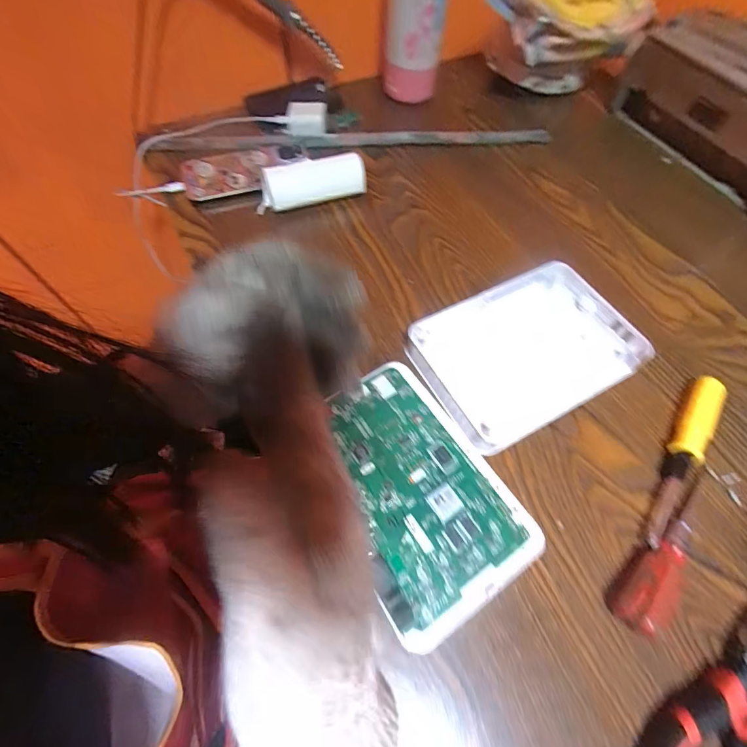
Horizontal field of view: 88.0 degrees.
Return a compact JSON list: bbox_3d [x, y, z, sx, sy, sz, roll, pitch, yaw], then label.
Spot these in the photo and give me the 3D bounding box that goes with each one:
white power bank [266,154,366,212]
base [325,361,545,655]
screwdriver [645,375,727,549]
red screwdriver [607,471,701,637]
[{"bbox_3d":[-0.064,-0.213,0.431,0.109,0.043,0.026,-10,62,-5],"label":"white power bank"},{"bbox_3d":[0.026,0.082,0.284,0.111,0.020,0.175,-31,66,-15],"label":"base"},{"bbox_3d":[0.236,0.064,0.295,0.024,0.020,0.150,29,66,15],"label":"screwdriver"},{"bbox_3d":[0.203,0.120,0.262,0.119,0.022,0.025,-38,68,-18],"label":"red screwdriver"}]

